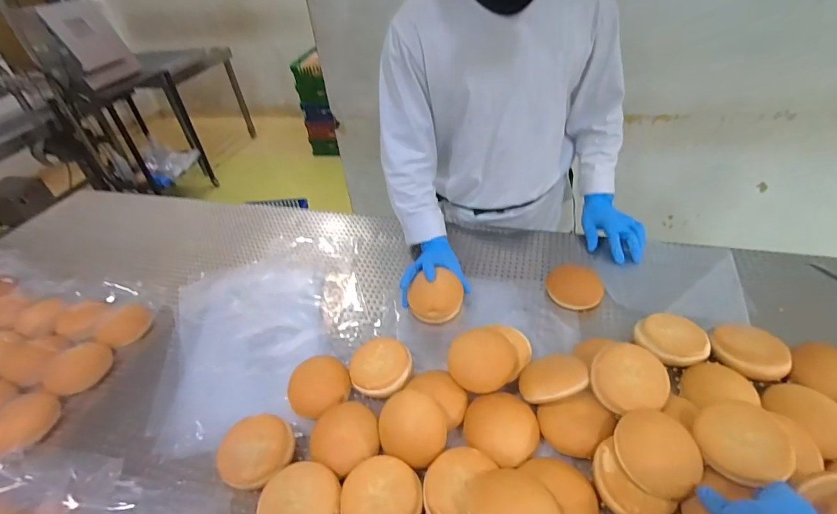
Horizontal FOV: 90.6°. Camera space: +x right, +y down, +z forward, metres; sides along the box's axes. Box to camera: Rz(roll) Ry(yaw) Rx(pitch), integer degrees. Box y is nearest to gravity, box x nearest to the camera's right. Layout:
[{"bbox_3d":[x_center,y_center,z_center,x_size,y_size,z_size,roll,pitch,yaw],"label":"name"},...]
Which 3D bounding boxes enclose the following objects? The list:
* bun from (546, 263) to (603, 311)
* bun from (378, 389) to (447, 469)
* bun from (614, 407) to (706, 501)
[{"bbox_3d":[0.291,0.054,0.776,0.091,0.024,0.099,-4,40,3],"label":"bun"},{"bbox_3d":[-0.012,0.234,0.567,0.095,0.030,0.095,-8,58,12],"label":"bun"},{"bbox_3d":[0.285,0.233,0.496,0.092,0.029,0.093,-4,40,3],"label":"bun"}]

